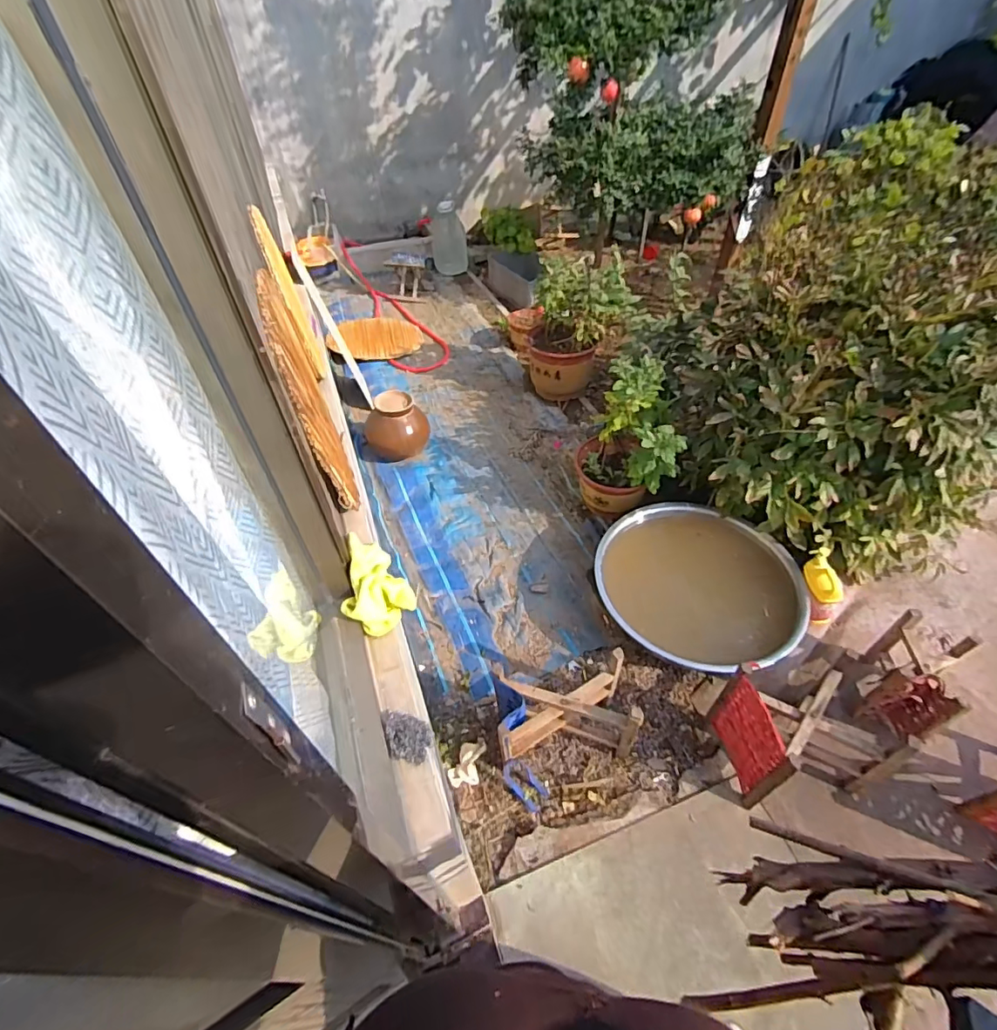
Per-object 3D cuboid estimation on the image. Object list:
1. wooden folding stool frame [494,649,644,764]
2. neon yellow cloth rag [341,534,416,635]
[{"bbox_3d":[0.178,0.542,1.352,0.354,0.296,0.182,-5,45,-3],"label":"wooden folding stool frame"},{"bbox_3d":[-0.234,0.122,0.998,0.122,0.082,0.211,-6,45,-5],"label":"neon yellow cloth rag"}]

